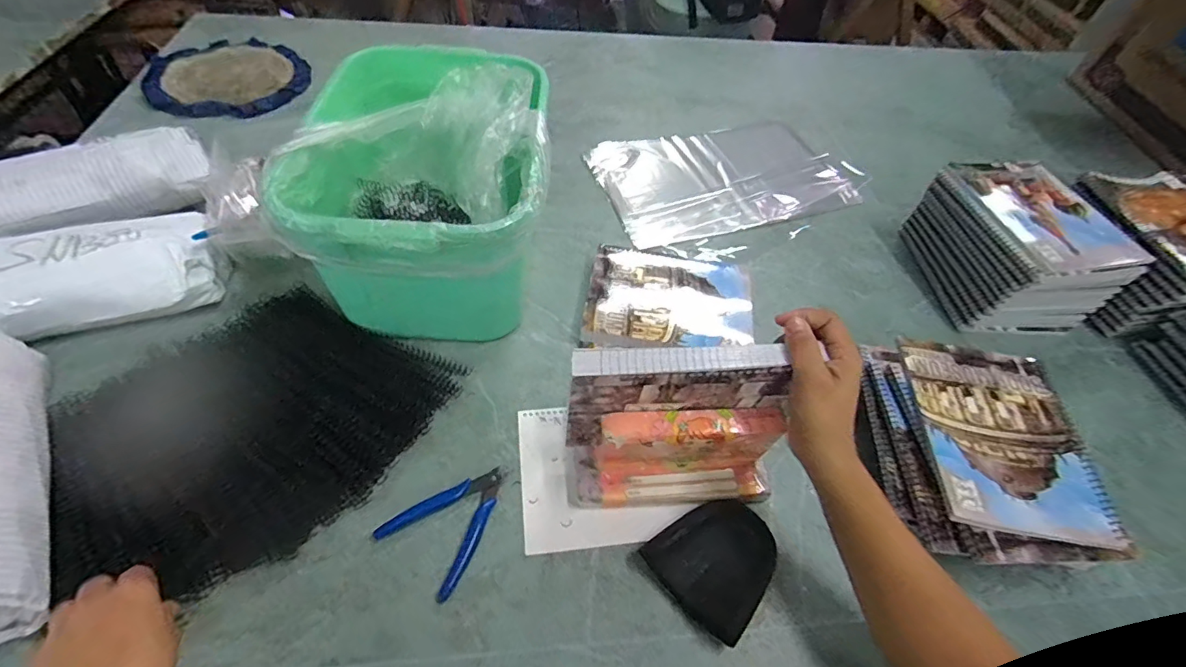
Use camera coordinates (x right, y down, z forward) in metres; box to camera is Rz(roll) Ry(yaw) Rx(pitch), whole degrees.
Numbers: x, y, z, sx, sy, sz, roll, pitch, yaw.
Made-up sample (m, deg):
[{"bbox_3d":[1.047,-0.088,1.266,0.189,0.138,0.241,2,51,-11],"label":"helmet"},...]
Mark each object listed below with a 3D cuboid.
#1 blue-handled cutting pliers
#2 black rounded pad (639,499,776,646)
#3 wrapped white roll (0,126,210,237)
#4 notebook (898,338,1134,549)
[{"bbox_3d":[-0.127,0.166,0.466,0.084,0.007,0.112,31,56,17],"label":"blue-handled cutting pliers"},{"bbox_3d":[0.114,0.198,0.453,0.105,0.026,0.095,-34,63,-27],"label":"black rounded pad"},{"bbox_3d":[-0.599,-0.171,0.597,0.256,0.067,0.095,-26,60,-23],"label":"wrapped white roll"},{"bbox_3d":[0.389,0.093,0.484,0.153,0.019,0.191,6,51,3],"label":"notebook"}]

